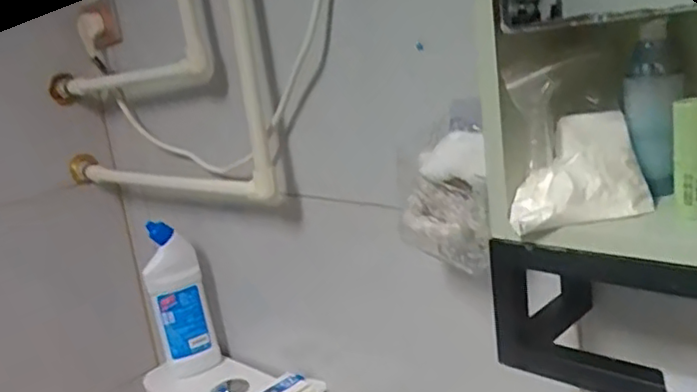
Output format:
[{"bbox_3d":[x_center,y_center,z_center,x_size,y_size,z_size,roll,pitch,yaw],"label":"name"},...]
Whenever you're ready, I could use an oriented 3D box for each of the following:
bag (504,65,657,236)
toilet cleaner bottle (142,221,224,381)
[{"bbox_3d":[0.152,-0.035,0.423,0.089,0.099,0.055,-6,15,5],"label":"bag"},{"bbox_3d":[-0.274,0.166,1.015,0.089,0.239,0.060,-13,16,-20],"label":"toilet cleaner bottle"}]

